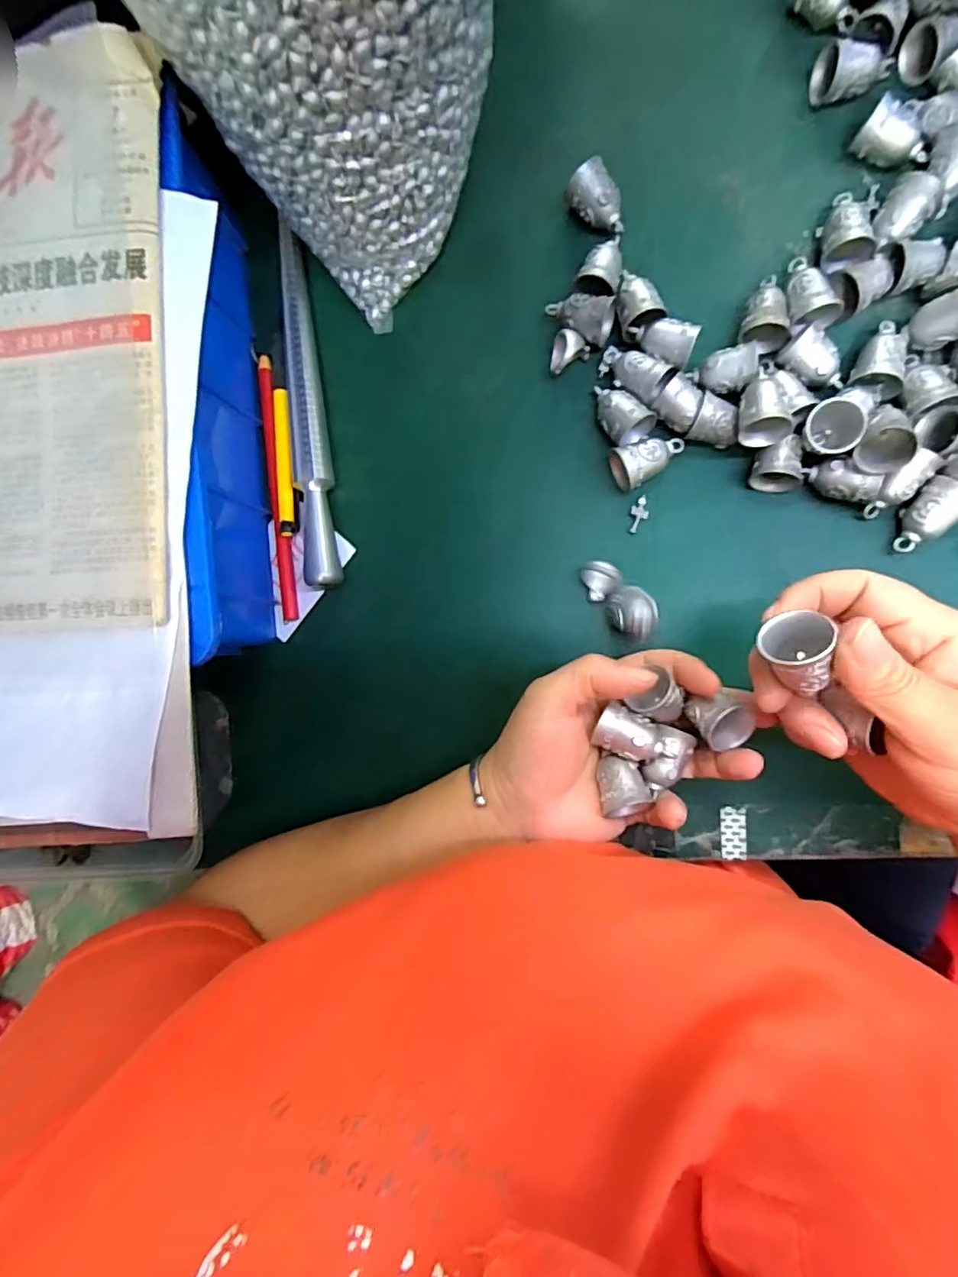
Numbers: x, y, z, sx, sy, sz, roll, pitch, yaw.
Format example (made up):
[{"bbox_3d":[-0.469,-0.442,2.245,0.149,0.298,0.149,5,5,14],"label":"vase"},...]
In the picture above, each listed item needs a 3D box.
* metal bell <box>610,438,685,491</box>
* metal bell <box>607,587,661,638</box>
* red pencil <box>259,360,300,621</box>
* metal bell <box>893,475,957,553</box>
[{"bbox_3d":[0.092,-0.095,0.302,0.038,0.021,0.021,-11,87,8],"label":"metal bell"},{"bbox_3d":[0.082,-0.014,0.301,0.025,0.029,0.026,0,89,9],"label":"metal bell"},{"bbox_3d":[-0.122,-0.091,0.338,0.010,0.012,0.159,-5,88,9],"label":"red pencil"},{"bbox_3d":[0.226,-0.061,0.281,0.022,0.025,0.034,39,95,7],"label":"metal bell"}]

